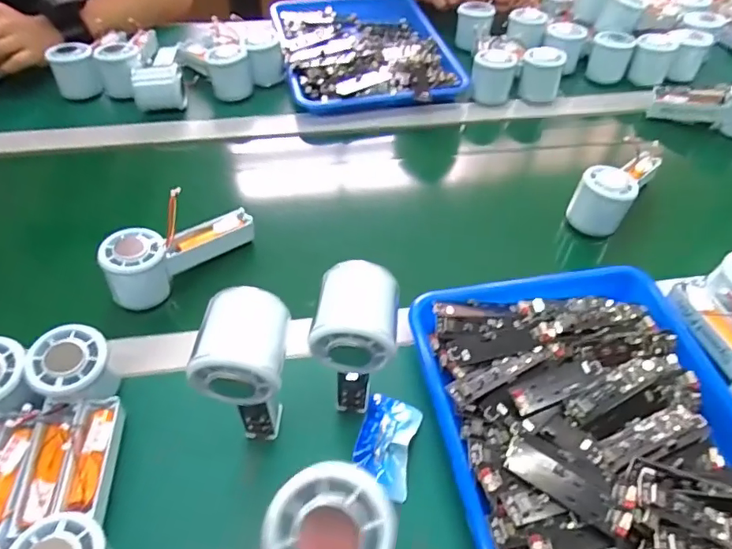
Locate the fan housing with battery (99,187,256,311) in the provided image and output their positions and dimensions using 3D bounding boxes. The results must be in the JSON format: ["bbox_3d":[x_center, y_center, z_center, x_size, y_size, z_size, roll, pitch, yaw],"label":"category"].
[{"bbox_3d":[-0.191,-0.030,0.531,0.047,0.077,0.156,36,46,26],"label":"fan housing with battery"}]

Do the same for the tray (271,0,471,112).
[{"bbox_3d":[-0.005,-0.358,0.812,0.249,0.044,0.334,-9,51,-9],"label":"tray"}]

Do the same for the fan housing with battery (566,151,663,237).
[{"bbox_3d":[0.287,-0.103,0.606,0.058,0.063,0.115,33,56,24],"label":"fan housing with battery"}]

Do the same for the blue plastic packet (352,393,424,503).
[{"bbox_3d":[0.017,0.137,0.429,0.046,0.014,0.082,12,51,8],"label":"blue plastic packet"}]

